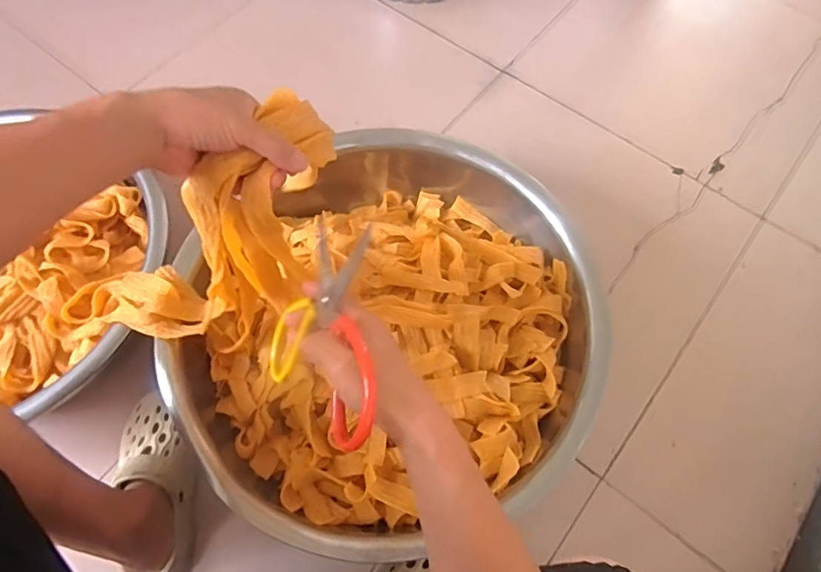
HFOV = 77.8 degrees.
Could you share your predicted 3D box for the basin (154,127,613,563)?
[{"bbox_3d":[-0.049,0.027,0.762,0.576,0.195,0.615,0,66,1],"label":"basin"}]

